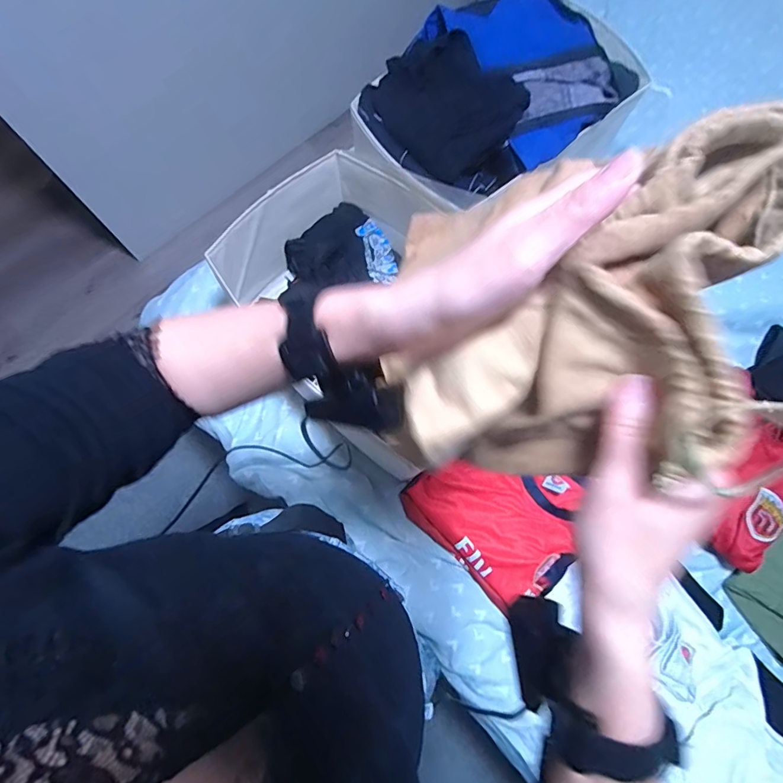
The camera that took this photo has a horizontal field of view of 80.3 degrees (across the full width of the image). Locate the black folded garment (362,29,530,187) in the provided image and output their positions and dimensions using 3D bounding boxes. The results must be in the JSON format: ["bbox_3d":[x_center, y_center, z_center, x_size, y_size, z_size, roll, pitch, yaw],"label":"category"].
[{"bbox_3d":[0.084,-0.482,0.766,0.177,0.074,0.247,-43,80,-11],"label":"black folded garment"}]

